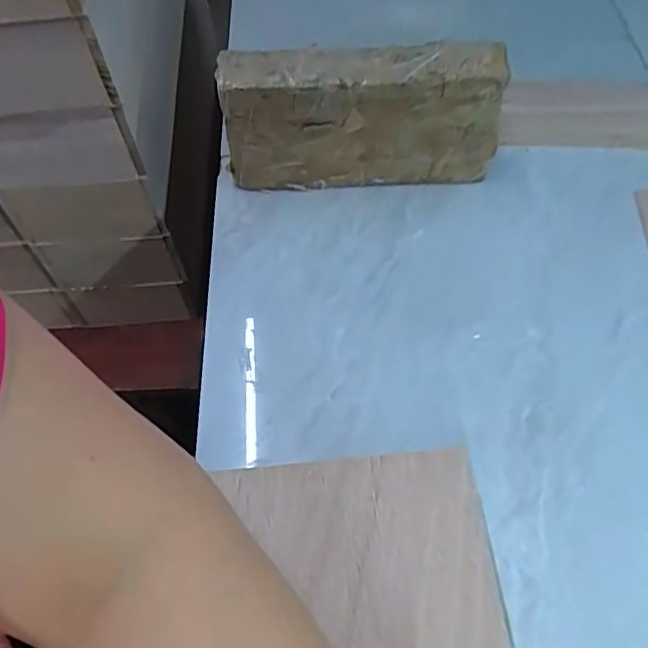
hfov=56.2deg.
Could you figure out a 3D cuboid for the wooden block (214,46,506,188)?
[{"bbox_3d":[0.025,-0.158,0.473,0.213,0.107,0.046,-2,58,2],"label":"wooden block"}]

